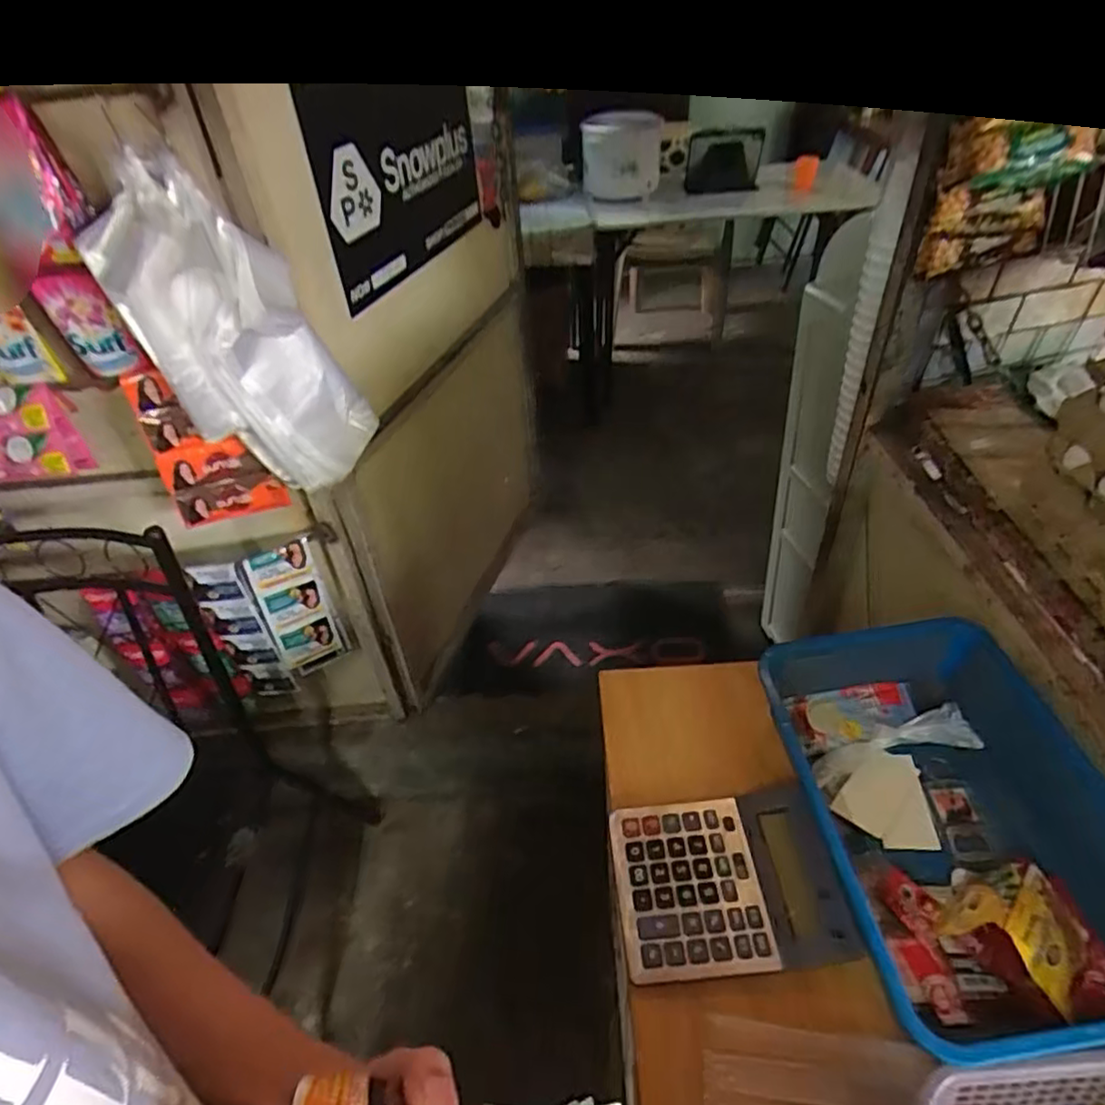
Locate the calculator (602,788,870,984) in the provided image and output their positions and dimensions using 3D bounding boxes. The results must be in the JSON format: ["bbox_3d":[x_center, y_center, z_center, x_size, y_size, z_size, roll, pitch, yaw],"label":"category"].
[{"bbox_3d":[0.151,0.287,0.583,0.183,0.027,0.147,-3,40,-2],"label":"calculator"}]

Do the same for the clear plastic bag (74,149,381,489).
[{"bbox_3d":[-0.342,-0.221,0.735,0.079,0.355,0.170,32,72,34],"label":"clear plastic bag"}]

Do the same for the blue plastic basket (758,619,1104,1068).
[{"bbox_3d":[0.351,0.231,0.585,0.251,0.098,0.367,-3,40,-1],"label":"blue plastic basket"}]

